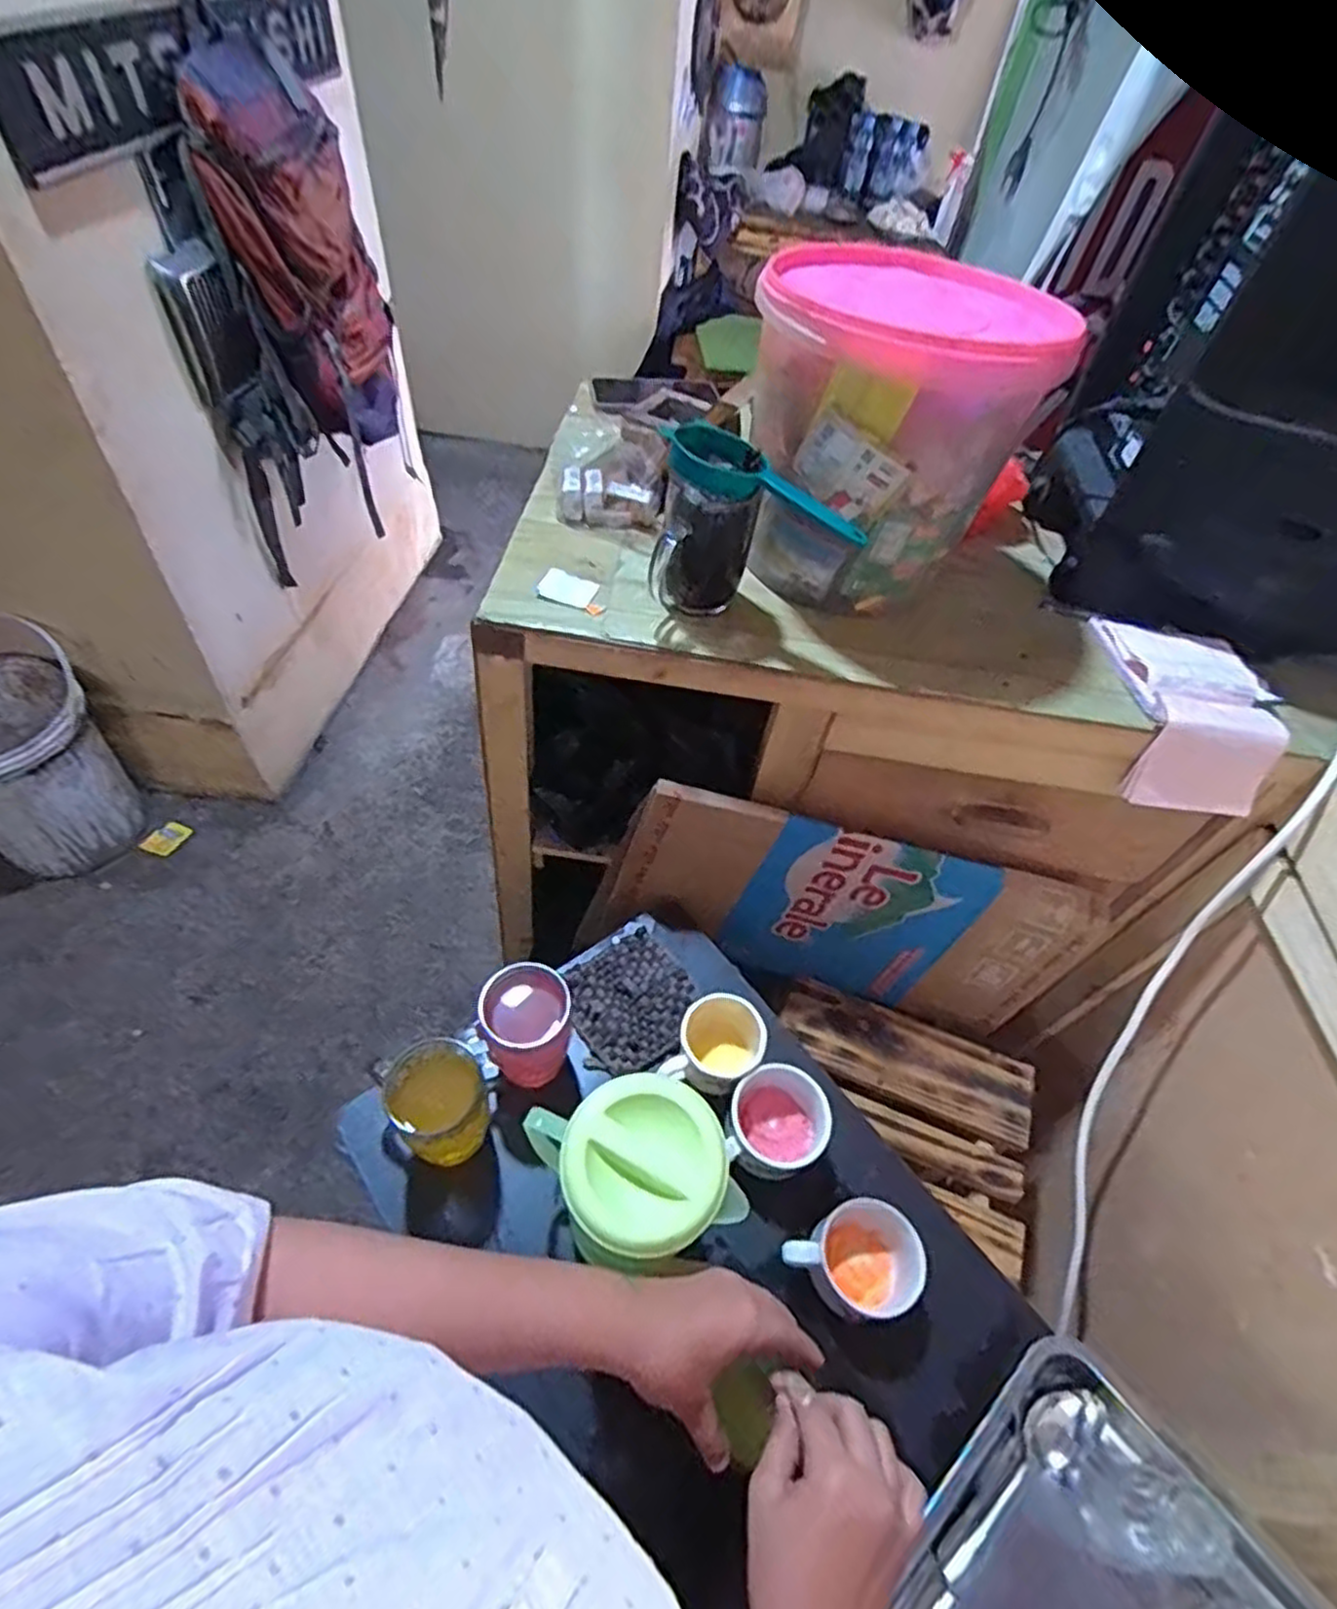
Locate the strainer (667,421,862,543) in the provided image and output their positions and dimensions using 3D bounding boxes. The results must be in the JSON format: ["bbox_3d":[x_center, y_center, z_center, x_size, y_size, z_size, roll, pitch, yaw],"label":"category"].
[{"bbox_3d":[0.079,-0.260,0.609,0.178,0.029,0.072,29,54,1],"label":"strainer"}]

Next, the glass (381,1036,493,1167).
[{"bbox_3d":[-0.189,0.254,0.624,0.070,0.122,0.079,-15,55,-17],"label":"glass"}]

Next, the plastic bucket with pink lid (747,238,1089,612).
[{"bbox_3d":[0.197,-0.356,0.696,0.226,0.240,0.284,16,52,7],"label":"plastic bucket with pink lid"}]

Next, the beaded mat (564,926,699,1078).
[{"bbox_3d":[-0.035,0.198,0.751,0.119,0.013,0.128,-25,59,-23],"label":"beaded mat"}]

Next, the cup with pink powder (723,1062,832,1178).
[{"bbox_3d":[0.095,0.288,0.667,0.085,0.061,0.084,3,52,-4],"label":"cup with pink powder"}]

